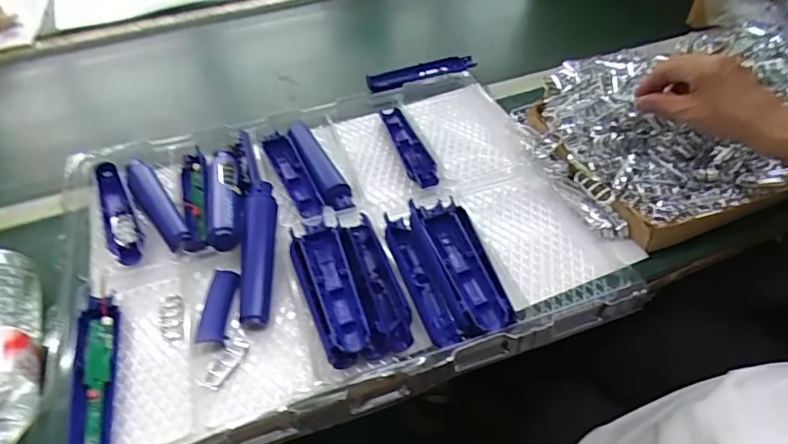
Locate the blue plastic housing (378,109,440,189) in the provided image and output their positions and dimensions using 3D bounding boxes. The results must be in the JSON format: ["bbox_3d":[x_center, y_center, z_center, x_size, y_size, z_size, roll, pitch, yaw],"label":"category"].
[{"bbox_3d":[0.019,-0.099,0.672,0.034,0.018,0.156,-13,48,-9],"label":"blue plastic housing"}]

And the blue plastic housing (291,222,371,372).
[{"bbox_3d":[-0.064,0.069,0.518,0.053,0.030,0.159,-13,48,-10],"label":"blue plastic housing"}]

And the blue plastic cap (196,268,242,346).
[{"bbox_3d":[-0.176,0.083,0.523,0.030,0.008,0.081,-2,47,1],"label":"blue plastic cap"}]

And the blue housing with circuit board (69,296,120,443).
[{"bbox_3d":[-0.273,0.137,0.475,0.029,0.019,0.171,-15,48,-11],"label":"blue housing with circuit board"}]

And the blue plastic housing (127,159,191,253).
[{"bbox_3d":[-0.286,-0.026,0.617,0.033,0.014,0.168,-29,52,-22],"label":"blue plastic housing"}]

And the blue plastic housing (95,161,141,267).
[{"bbox_3d":[-0.325,-0.013,0.614,0.030,0.012,0.182,-23,50,-18],"label":"blue plastic housing"}]

